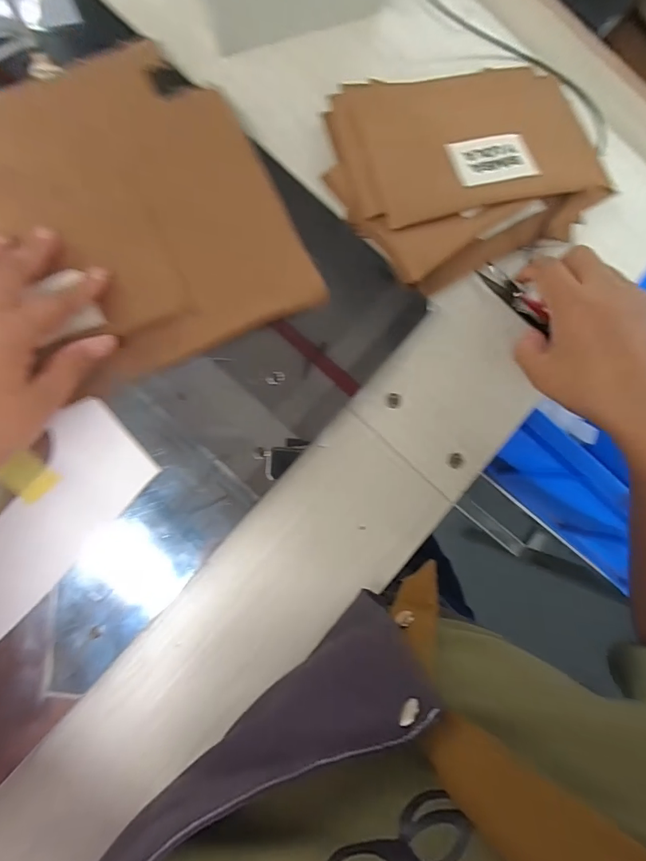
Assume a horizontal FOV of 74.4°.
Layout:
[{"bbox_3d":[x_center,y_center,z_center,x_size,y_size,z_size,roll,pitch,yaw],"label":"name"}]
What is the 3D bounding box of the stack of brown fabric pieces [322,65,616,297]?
[{"bbox_3d":[0.111,-0.207,0.333,0.203,0.027,0.165,-15,87,-7],"label":"stack of brown fabric pieces"}]

